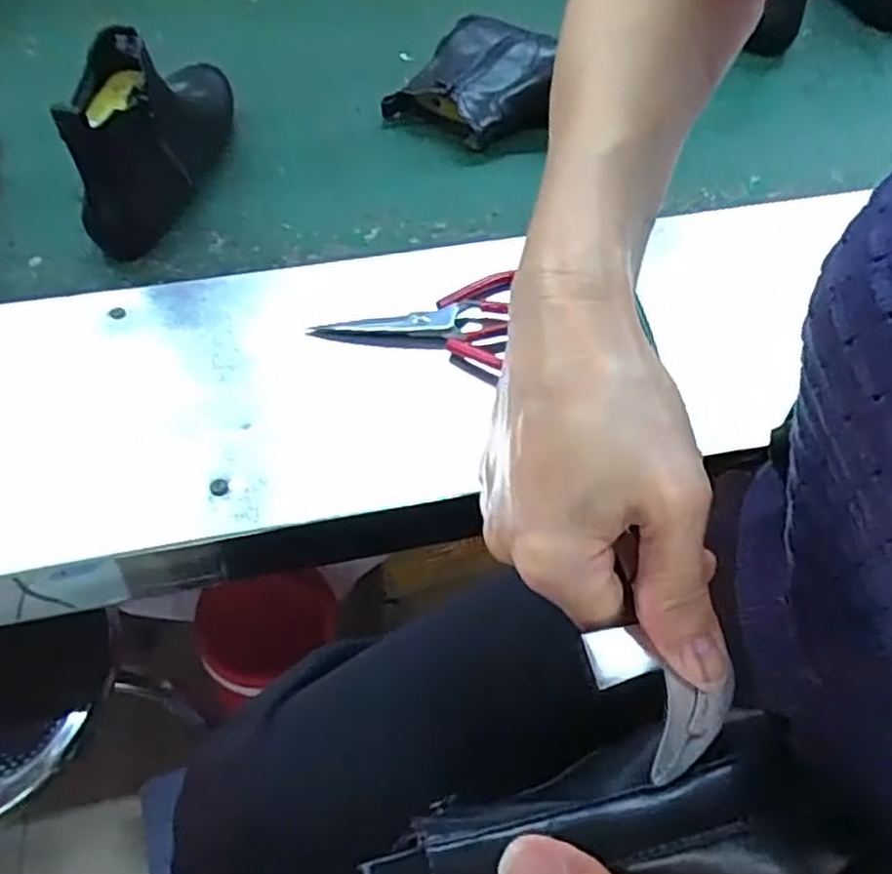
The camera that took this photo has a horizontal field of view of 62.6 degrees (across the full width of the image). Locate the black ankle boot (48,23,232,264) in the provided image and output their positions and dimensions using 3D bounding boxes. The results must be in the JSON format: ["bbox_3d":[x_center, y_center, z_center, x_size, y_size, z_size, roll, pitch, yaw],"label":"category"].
[{"bbox_3d":[-0.245,-0.279,0.624,0.089,0.140,0.238,-4,55,-4],"label":"black ankle boot"}]

